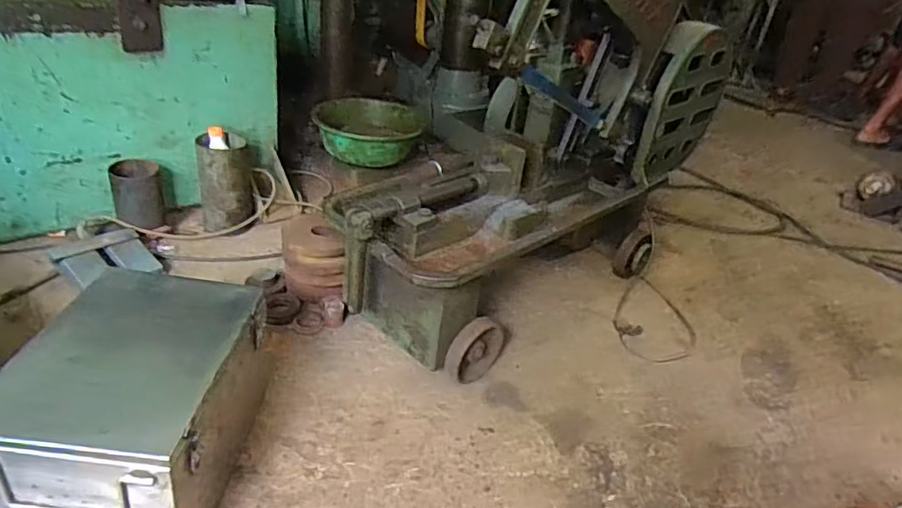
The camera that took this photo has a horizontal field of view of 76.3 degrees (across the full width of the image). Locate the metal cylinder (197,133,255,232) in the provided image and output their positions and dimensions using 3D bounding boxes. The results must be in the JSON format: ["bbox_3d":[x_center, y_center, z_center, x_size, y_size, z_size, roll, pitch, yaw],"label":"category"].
[{"bbox_3d":[-0.524,-0.162,1.337,0.110,0.234,0.114,-2,33,-20],"label":"metal cylinder"}]

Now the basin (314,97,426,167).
[{"bbox_3d":[-0.247,-0.367,1.717,0.315,0.109,0.305,8,31,-5],"label":"basin"}]

